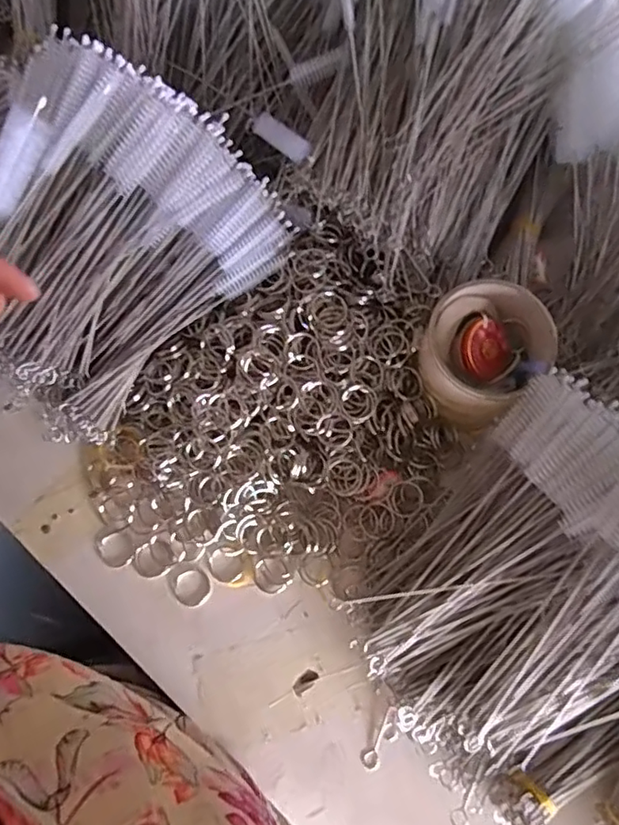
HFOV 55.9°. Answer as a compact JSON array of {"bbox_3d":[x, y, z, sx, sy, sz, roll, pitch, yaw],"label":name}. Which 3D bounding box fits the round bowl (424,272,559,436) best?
[{"bbox_3d":[0.118,-0.041,0.397,0.089,0.053,0.076,-43,77,-11],"label":"round bowl"}]

